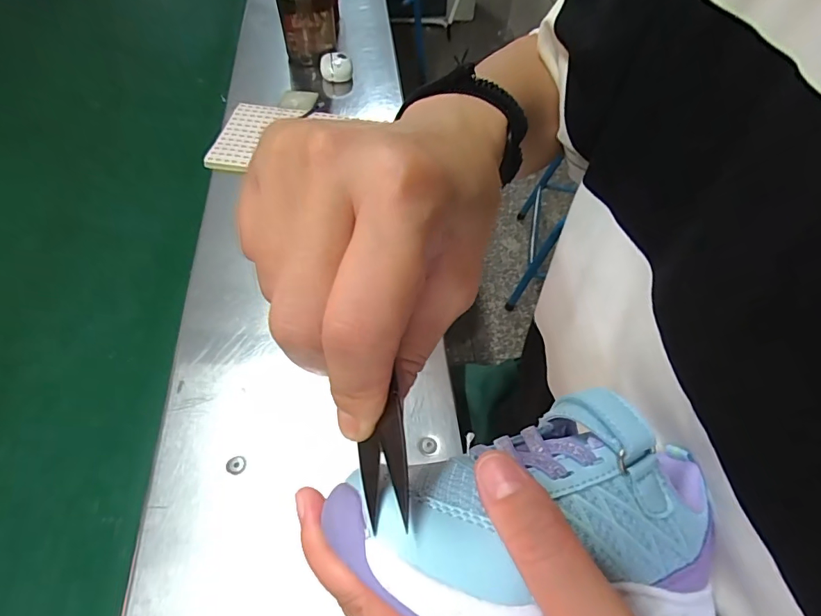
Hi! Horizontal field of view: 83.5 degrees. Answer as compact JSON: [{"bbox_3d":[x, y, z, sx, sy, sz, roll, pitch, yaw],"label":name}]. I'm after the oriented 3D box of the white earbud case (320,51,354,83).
[{"bbox_3d":[-0.104,-0.342,0.647,0.042,0.028,0.039,-13,57,-11],"label":"white earbud case"}]

